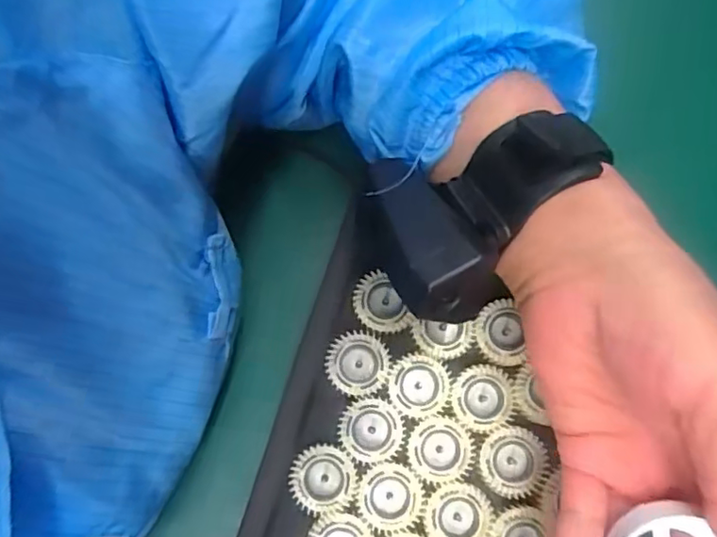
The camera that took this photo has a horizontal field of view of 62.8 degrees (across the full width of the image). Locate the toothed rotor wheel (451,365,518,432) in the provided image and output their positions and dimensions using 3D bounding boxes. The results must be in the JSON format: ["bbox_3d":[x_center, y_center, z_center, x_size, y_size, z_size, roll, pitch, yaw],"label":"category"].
[{"bbox_3d":[0.059,0.061,0.279,0.030,0.004,0.030,0,77,1],"label":"toothed rotor wheel"}]

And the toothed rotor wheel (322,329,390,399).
[{"bbox_3d":[0.000,0.046,0.285,0.031,0.007,0.031,7,83,8],"label":"toothed rotor wheel"}]

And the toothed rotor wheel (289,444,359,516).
[{"bbox_3d":[-0.016,0.098,0.274,0.031,0.004,0.031,0,77,1],"label":"toothed rotor wheel"}]

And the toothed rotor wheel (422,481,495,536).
[{"bbox_3d":[0.046,0.116,0.271,0.032,0.004,0.031,0,77,1],"label":"toothed rotor wheel"}]

